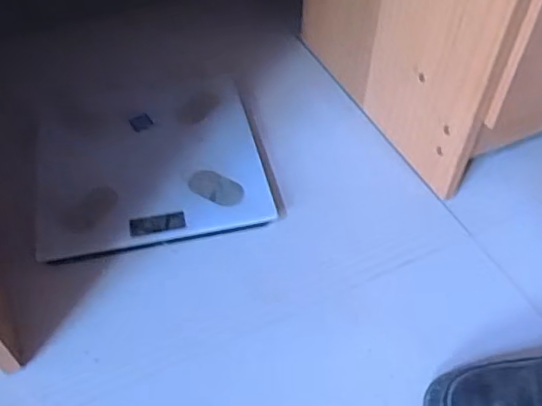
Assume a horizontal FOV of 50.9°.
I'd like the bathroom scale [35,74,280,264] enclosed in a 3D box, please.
[{"bbox_3d":[-0.145,-0.052,0.685,0.256,0.013,0.243,-10,54,-11],"label":"bathroom scale"}]

